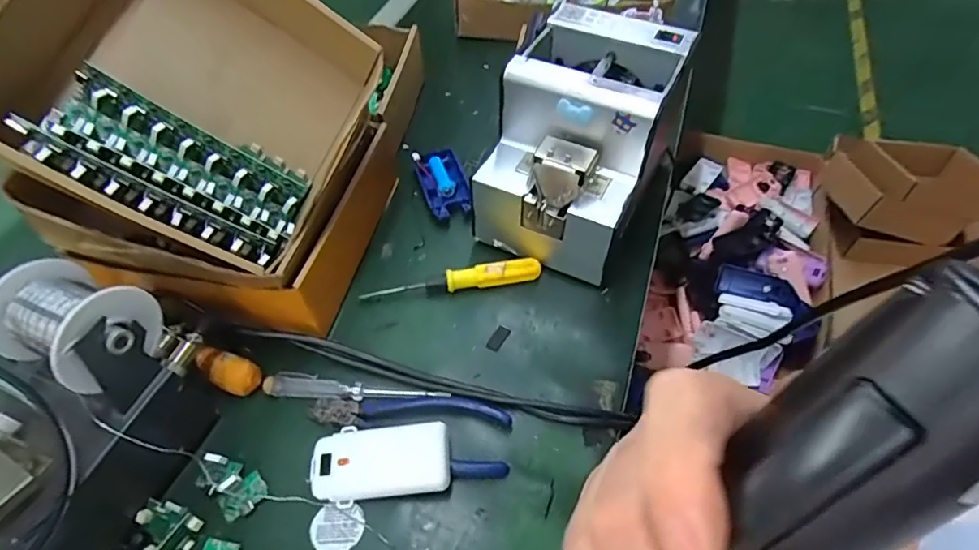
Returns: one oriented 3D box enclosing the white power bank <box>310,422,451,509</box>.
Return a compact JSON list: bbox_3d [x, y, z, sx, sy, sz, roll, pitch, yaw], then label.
[{"bbox_3d":[-0.074,0.129,0.368,0.093,0.019,0.046,-4,53,-1],"label":"white power bank"}]

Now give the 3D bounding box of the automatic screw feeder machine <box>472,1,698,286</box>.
[{"bbox_3d":[0.081,-0.113,0.472,0.132,0.150,0.177,21,56,17],"label":"automatic screw feeder machine"}]

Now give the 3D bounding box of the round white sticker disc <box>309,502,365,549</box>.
[{"bbox_3d":[-0.101,0.168,0.354,0.034,0.004,0.031,-1,53,1],"label":"round white sticker disc"}]

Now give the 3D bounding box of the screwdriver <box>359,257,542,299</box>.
[{"bbox_3d":[-0.032,0.005,0.466,0.153,0.023,0.017,-8,53,-4],"label":"screwdriver"}]

